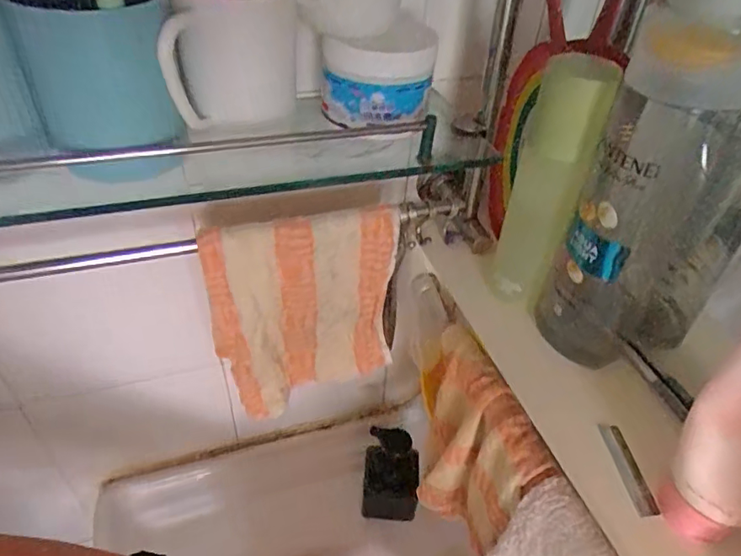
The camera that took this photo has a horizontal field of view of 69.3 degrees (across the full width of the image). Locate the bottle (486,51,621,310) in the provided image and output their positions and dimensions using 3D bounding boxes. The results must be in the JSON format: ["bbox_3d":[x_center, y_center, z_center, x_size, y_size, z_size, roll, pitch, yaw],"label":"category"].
[{"bbox_3d":[0.115,-0.057,0.358,0.032,0.180,0.040,-1,43,-6],"label":"bottle"}]

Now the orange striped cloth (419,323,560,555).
[{"bbox_3d":[0.083,0.157,0.491,0.053,0.176,0.158,-12,45,-16],"label":"orange striped cloth"}]

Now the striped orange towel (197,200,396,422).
[{"bbox_3d":[-0.054,0.038,0.476,0.161,0.194,0.044,-10,44,-15],"label":"striped orange towel"}]

